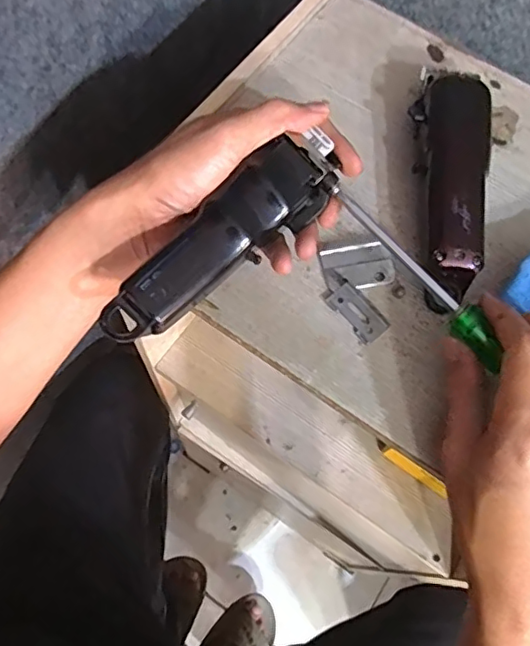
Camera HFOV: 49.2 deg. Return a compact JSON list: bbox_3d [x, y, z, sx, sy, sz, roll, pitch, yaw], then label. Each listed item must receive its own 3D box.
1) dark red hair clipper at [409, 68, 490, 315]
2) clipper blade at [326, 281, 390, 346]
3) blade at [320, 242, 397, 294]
[{"bbox_3d":[0.123,-0.099,0.393,0.044,0.041,0.171,6,66,-1],"label":"dark red hair clipper"},{"bbox_3d":[0.060,-0.007,0.375,0.021,0.005,0.040,-39,74,-18],"label":"clipper blade"},{"bbox_3d":[0.063,-0.038,0.386,0.045,0.004,0.031,-9,67,-7],"label":"blade"}]

